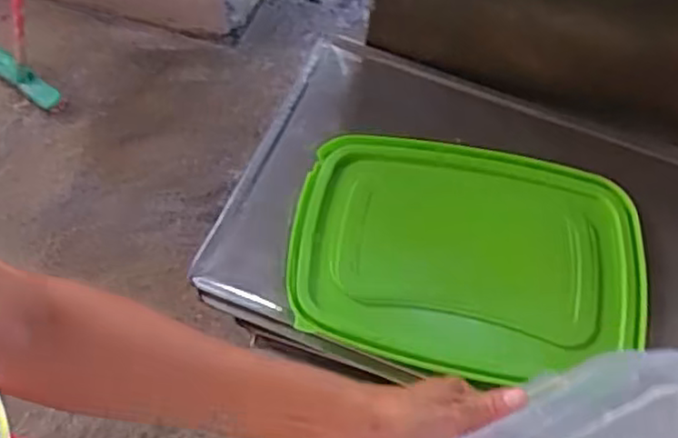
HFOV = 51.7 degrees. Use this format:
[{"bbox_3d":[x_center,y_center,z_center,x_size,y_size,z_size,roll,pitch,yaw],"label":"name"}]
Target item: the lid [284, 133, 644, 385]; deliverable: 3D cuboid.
[{"bbox_3d":[0.128,0.033,0.660,0.334,0.029,0.235,10,59,-3],"label":"lid"}]

